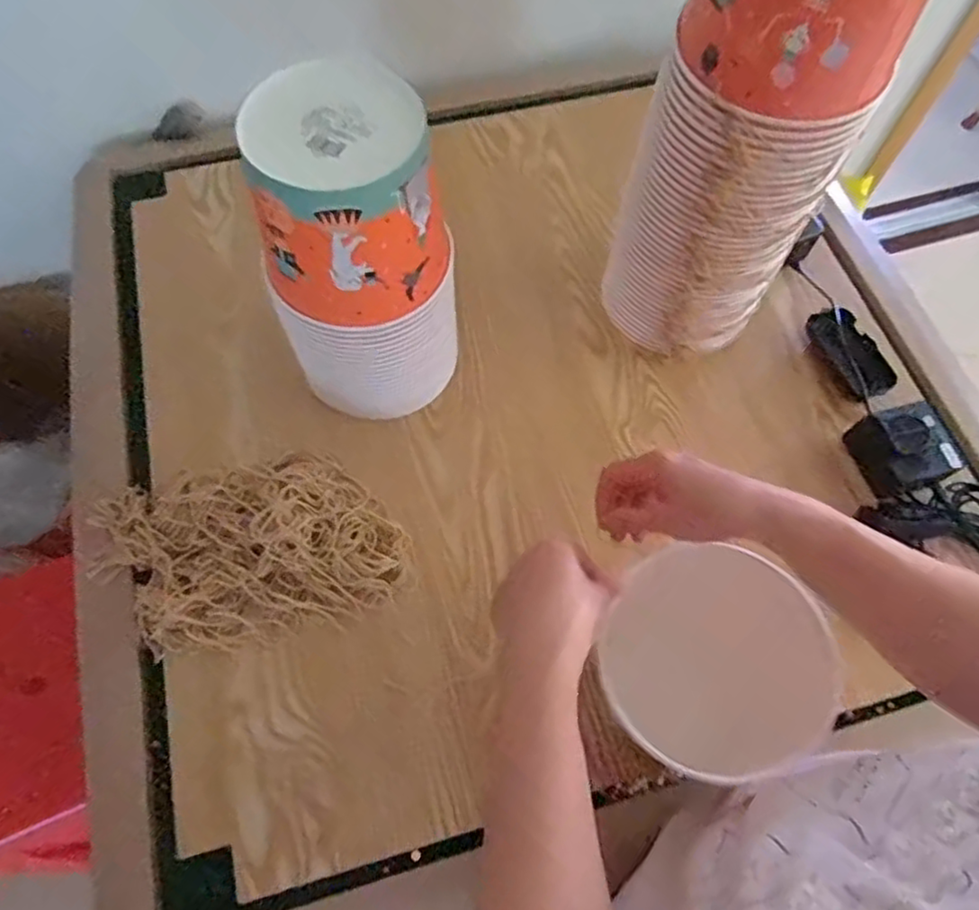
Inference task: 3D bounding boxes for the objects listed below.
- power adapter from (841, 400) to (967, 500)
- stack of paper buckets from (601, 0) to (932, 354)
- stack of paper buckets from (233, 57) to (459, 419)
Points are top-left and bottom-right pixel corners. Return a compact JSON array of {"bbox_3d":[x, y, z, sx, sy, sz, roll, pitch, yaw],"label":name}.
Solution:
[{"bbox_3d":[0.409,-0.007,0.652,0.079,0.046,0.076,-13,67,-8],"label":"power adapter"},{"bbox_3d":[0.207,-0.250,0.547,0.146,0.432,0.120,27,68,10],"label":"stack of paper buckets"},{"bbox_3d":[-0.113,-0.158,0.575,0.146,0.284,0.135,-19,68,-10],"label":"stack of paper buckets"}]

